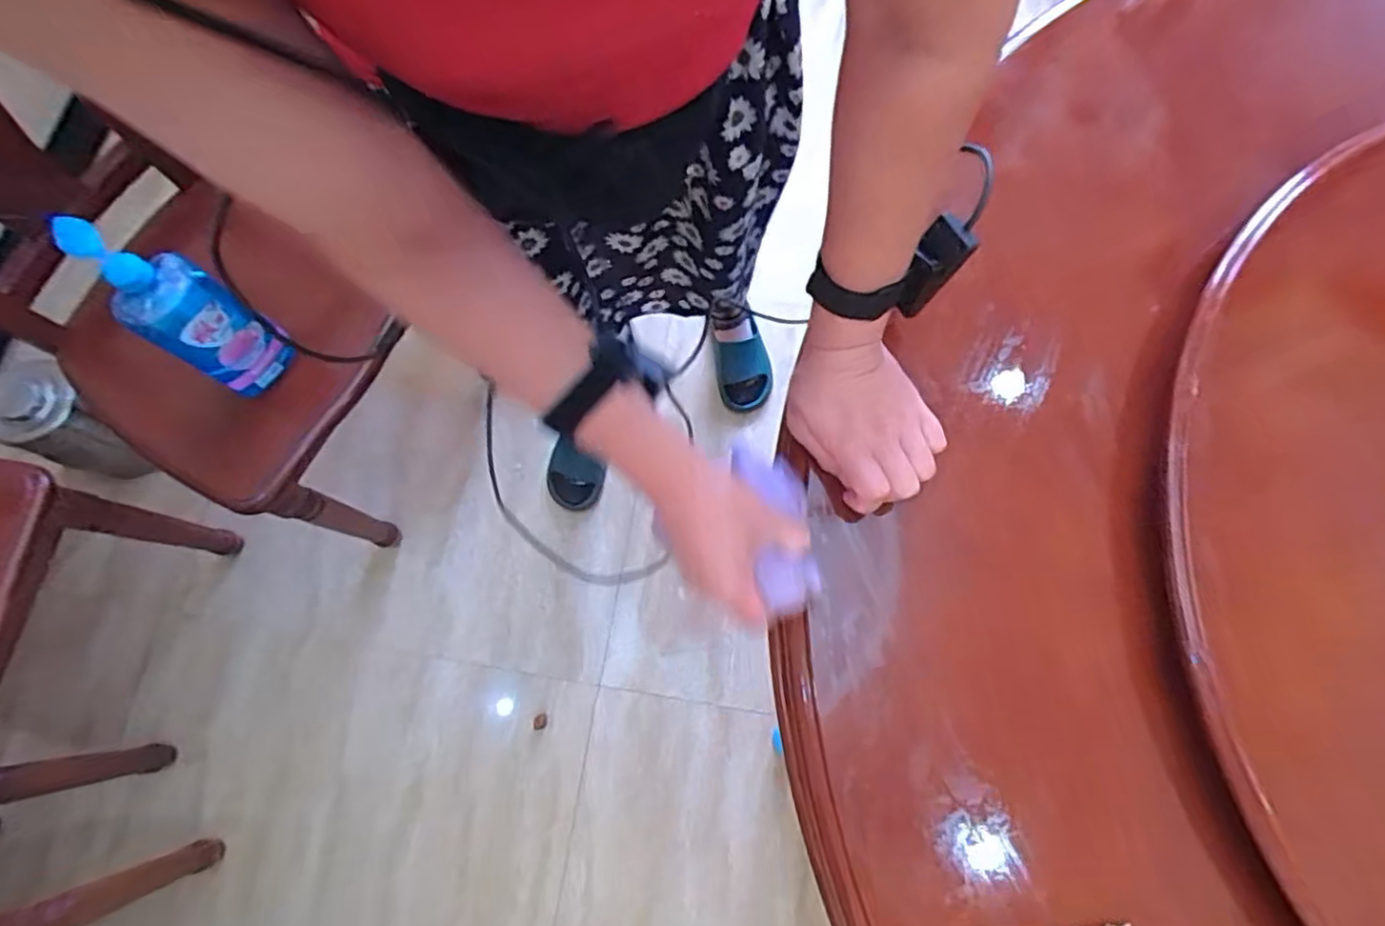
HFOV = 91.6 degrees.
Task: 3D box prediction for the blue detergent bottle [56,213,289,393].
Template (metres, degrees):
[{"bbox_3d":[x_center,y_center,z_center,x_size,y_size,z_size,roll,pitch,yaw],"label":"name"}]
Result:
[{"bbox_3d":[-0.560,-0.165,0.748,0.084,0.254,0.094,34,77,8],"label":"blue detergent bottle"}]

